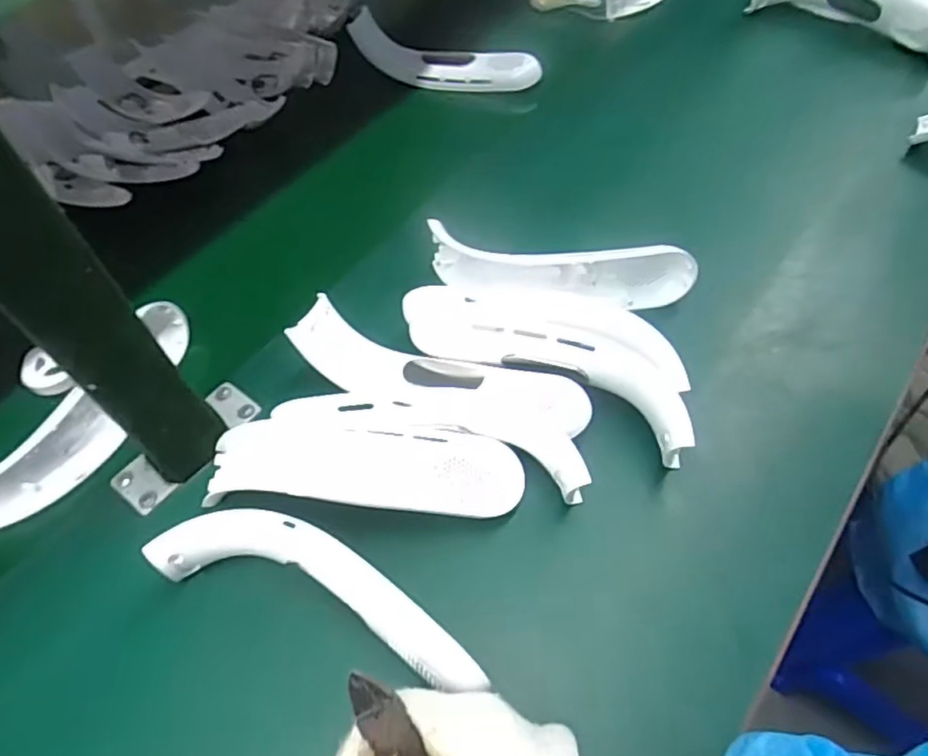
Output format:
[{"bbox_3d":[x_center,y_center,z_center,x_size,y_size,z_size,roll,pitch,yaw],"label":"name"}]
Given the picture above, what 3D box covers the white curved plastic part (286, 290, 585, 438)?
[{"bbox_3d":[-0.017,0.004,0.422,0.199,0.043,0.059,14,59,11],"label":"white curved plastic part"}]

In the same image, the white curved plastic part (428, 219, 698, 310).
[{"bbox_3d":[0.069,-0.079,0.478,0.200,0.042,0.040,10,59,8],"label":"white curved plastic part"}]

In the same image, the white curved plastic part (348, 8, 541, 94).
[{"bbox_3d":[-0.020,-0.334,0.664,0.195,0.055,0.039,10,59,14],"label":"white curved plastic part"}]

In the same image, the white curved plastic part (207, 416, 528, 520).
[{"bbox_3d":[-0.062,0.057,0.397,0.196,0.037,0.049,2,58,4],"label":"white curved plastic part"}]

